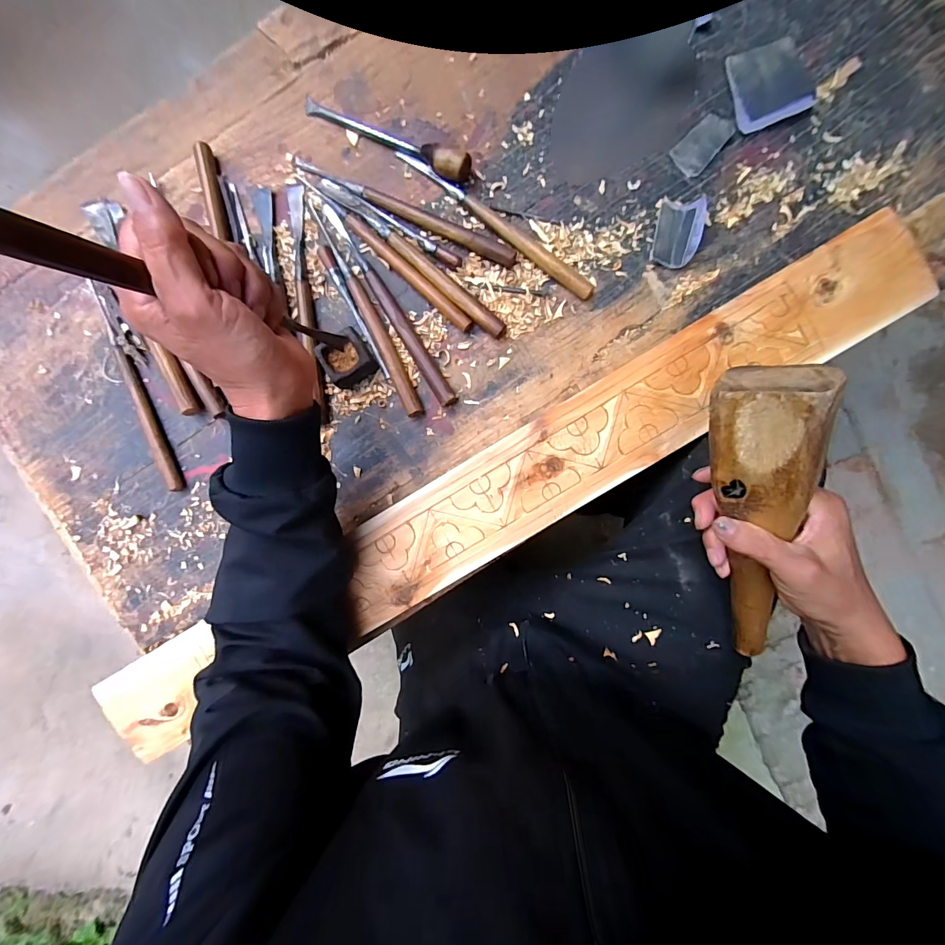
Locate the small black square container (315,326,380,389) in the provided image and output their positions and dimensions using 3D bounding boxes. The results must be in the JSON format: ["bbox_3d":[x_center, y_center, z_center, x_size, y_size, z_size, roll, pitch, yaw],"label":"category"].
[{"bbox_3d":[-0.129,-0.118,0.412,0.047,0.027,0.044,-33,90,2],"label":"small black square container"}]

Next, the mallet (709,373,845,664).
[{"bbox_3d":[0.227,0.051,0.313,0.046,0.063,0.274,-39,125,-31],"label":"mallet"}]

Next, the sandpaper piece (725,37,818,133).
[{"bbox_3d":[0.300,-0.393,0.400,0.080,0.004,0.078,-18,90,2],"label":"sandpaper piece"}]

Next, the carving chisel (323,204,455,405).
[{"bbox_3d":[-0.089,-0.173,0.413,0.019,0.017,0.242,-33,90,2],"label":"carving chisel"}]

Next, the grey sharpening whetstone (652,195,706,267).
[{"bbox_3d":[0.207,-0.244,0.400,0.041,0.018,0.066,13,91,2],"label":"grey sharpening whetstone"}]

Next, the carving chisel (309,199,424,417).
[{"bbox_3d":[-0.110,-0.170,0.413,0.016,0.018,0.241,-26,90,2],"label":"carving chisel"}]

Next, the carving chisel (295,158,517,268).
[{"bbox_3d":[-0.070,-0.274,0.412,0.250,0.011,0.018,27,92,2],"label":"carving chisel"}]

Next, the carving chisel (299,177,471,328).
[{"bbox_3d":[-0.091,-0.228,0.412,0.231,0.010,0.017,43,92,1],"label":"carving chisel"}]

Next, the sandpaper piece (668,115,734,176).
[{"bbox_3d":[0.233,-0.334,0.403,0.035,0.004,0.064,41,92,1],"label":"sandpaper piece"}]

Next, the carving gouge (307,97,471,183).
[{"bbox_3d":[-0.089,-0.344,0.403,0.183,0.027,0.024,27,92,2],"label":"carving gouge"}]

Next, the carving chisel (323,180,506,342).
[{"bbox_3d":[-0.062,-0.223,0.412,0.244,0.014,0.018,41,92,1],"label":"carving chisel"}]

